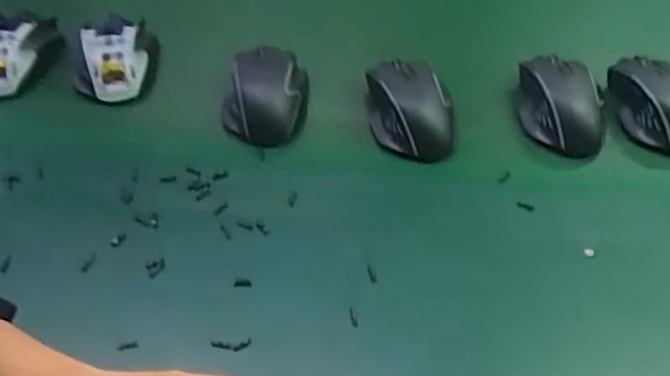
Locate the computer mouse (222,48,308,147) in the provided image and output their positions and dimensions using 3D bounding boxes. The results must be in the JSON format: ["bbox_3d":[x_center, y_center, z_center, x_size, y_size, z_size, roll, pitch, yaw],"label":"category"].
[{"bbox_3d":[-0.067,-0.092,0.682,0.078,0.041,0.121,-2,49,-2],"label":"computer mouse"}]

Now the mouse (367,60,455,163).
[{"bbox_3d":[0.067,-0.072,0.659,0.070,0.041,0.109,-12,50,-11],"label":"mouse"}]

